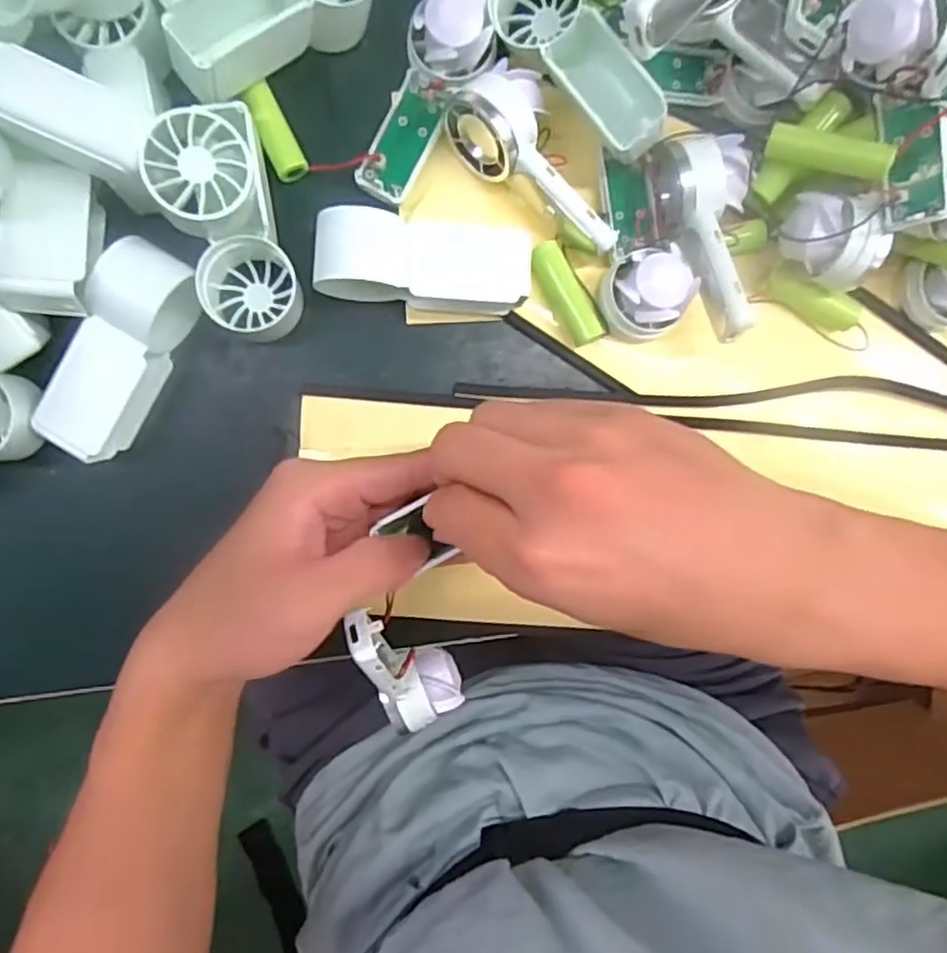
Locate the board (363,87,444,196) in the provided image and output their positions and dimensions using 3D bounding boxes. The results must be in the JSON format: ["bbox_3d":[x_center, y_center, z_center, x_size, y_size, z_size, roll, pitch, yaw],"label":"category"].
[{"bbox_3d":[-0.032,-0.152,0.312,0.021,0.008,0.048,27,88,-6],"label":"board"}]

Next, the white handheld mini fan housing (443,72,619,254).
[{"bbox_3d":[0.027,-0.136,0.304,0.031,0.028,0.093,-44,95,-3],"label":"white handheld mini fan housing"}]

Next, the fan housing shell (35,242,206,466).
[{"bbox_3d":[-0.151,-0.053,0.294,0.035,0.037,0.093,28,88,-6],"label":"fan housing shell"}]

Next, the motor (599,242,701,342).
[{"bbox_3d":[0.079,-0.083,0.310,0.035,0.027,0.037,-7,92,-6],"label":"motor"}]

